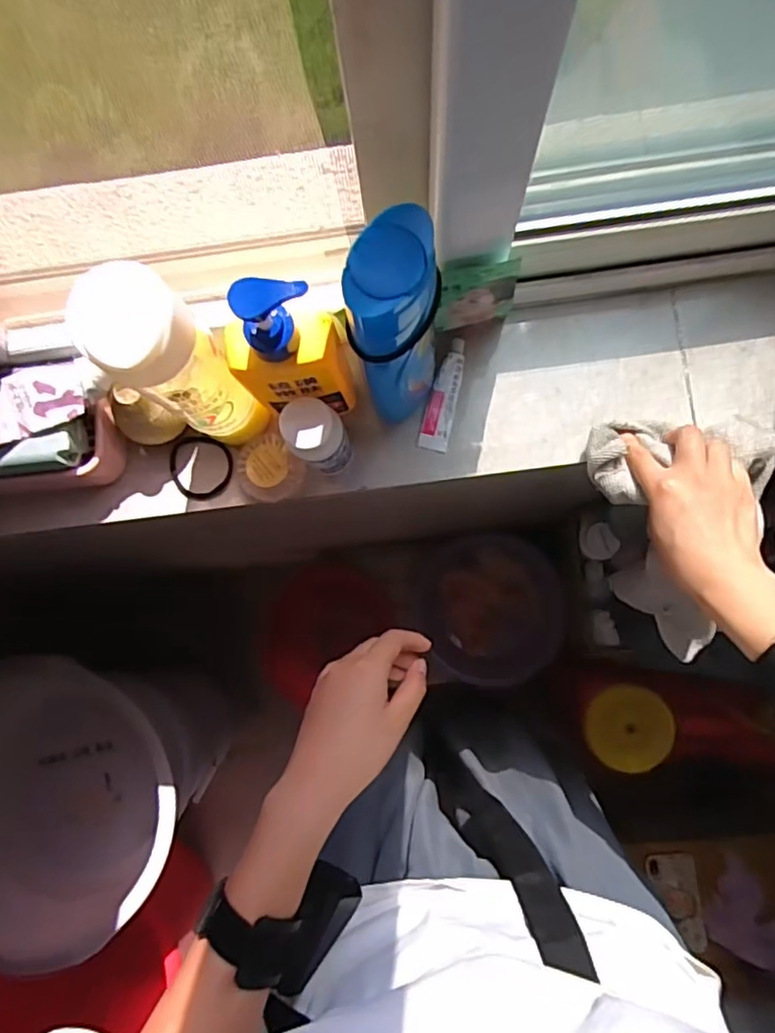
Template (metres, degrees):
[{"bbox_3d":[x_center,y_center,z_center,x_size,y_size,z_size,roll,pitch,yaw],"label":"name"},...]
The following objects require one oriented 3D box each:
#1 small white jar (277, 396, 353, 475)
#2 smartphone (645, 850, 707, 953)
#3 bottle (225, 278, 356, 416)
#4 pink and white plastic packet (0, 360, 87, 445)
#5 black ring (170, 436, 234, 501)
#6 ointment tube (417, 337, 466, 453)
[{"bbox_3d":[-0.050,-0.056,0.465,0.036,0.109,0.037,0,85,3],"label":"small white jar"},{"bbox_3d":[0.458,0.608,0.986,0.074,0.013,0.137,-7,79,7],"label":"smartphone"},{"bbox_3d":[-0.063,-0.101,0.412,0.073,0.179,0.041,-13,84,2],"label":"bottle"},{"bbox_3d":[-0.286,-0.082,0.462,0.120,0.033,0.051,-22,84,-16],"label":"pink and white plastic packet"},{"bbox_3d":[-0.158,-0.042,0.523,0.053,0.007,0.053,0,85,3],"label":"black ring"},{"bbox_3d":[0.046,-0.100,0.512,0.023,0.012,0.093,12,86,4],"label":"ointment tube"}]

